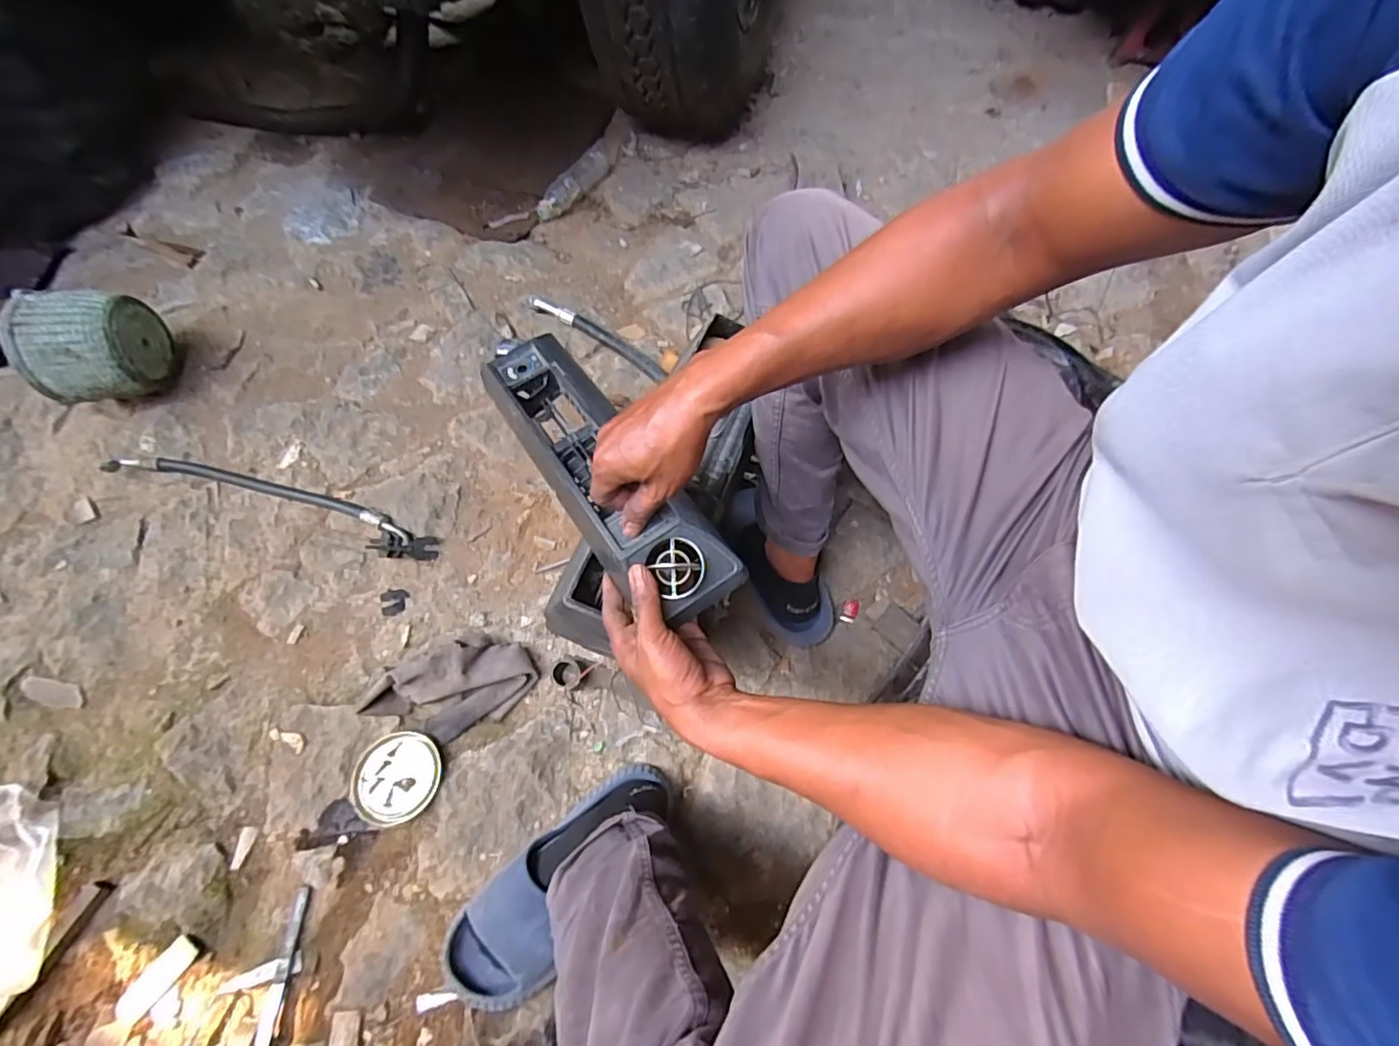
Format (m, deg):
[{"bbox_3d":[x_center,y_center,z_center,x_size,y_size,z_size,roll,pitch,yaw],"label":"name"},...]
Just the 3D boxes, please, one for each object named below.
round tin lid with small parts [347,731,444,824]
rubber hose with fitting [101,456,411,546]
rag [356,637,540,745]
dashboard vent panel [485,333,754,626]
[{"bbox_3d":[-0.380,0.319,0.746,0.107,0.016,0.104,1,64,-1],"label":"round tin lid with small parts"},{"bbox_3d":[-0.666,-0.046,0.912,0.489,0.025,0.052,13,64,5],"label":"rubber hose with fitting"},{"bbox_3d":[-0.325,0.217,0.773,0.210,0.055,0.107,-21,66,-12],"label":"rag"},{"bbox_3d":[-0.099,-0.059,0.572,0.097,0.063,0.354,-30,62,-15],"label":"dashboard vent panel"}]

